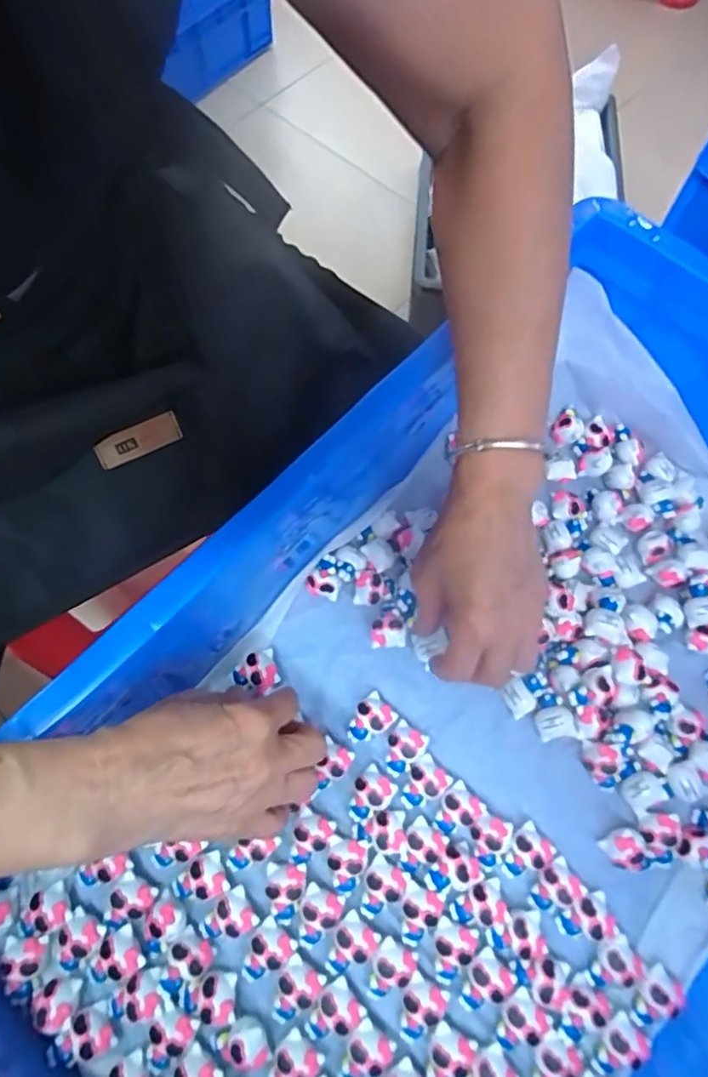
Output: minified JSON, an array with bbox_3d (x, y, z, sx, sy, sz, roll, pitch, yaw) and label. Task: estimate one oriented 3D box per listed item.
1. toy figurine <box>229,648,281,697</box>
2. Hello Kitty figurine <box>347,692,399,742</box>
[{"bbox_3d":[-0.073,0.096,0.425,0.034,0.014,0.027,-16,70,-7],"label":"toy figurine"},{"bbox_3d":[0.010,0.126,0.413,0.033,0.016,0.024,-39,74,-15],"label":"Hello Kitty figurine"}]

